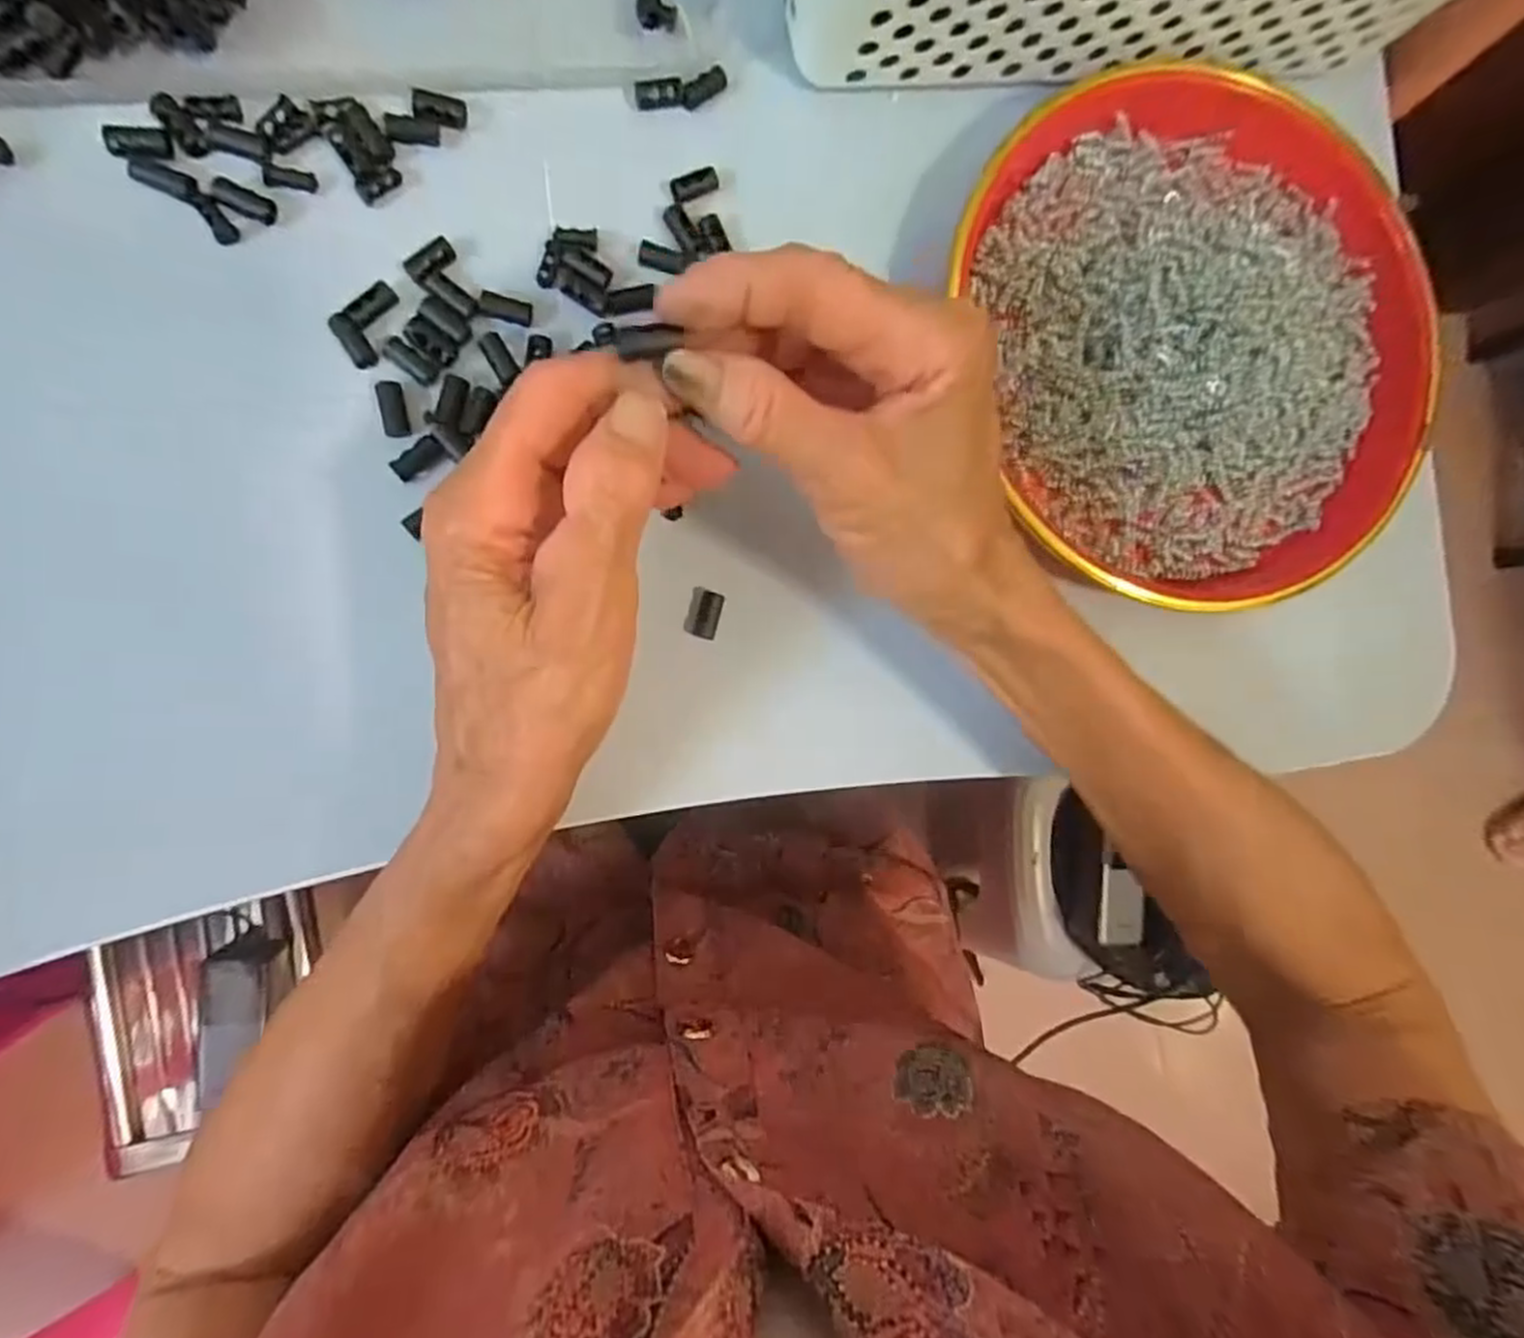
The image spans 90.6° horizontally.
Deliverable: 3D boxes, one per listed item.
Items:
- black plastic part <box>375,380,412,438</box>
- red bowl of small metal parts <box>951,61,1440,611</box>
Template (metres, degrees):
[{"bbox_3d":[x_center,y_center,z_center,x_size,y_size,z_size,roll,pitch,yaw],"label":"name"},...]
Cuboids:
[{"bbox_3d":[-0.133,-0.093,0.272,0.008,0.006,0.019,-9,91,-12],"label":"black plastic part"},{"bbox_3d":[0.191,-0.140,0.317,0.197,0.035,0.215,0,89,-12],"label":"red bowl of small metal parts"}]

